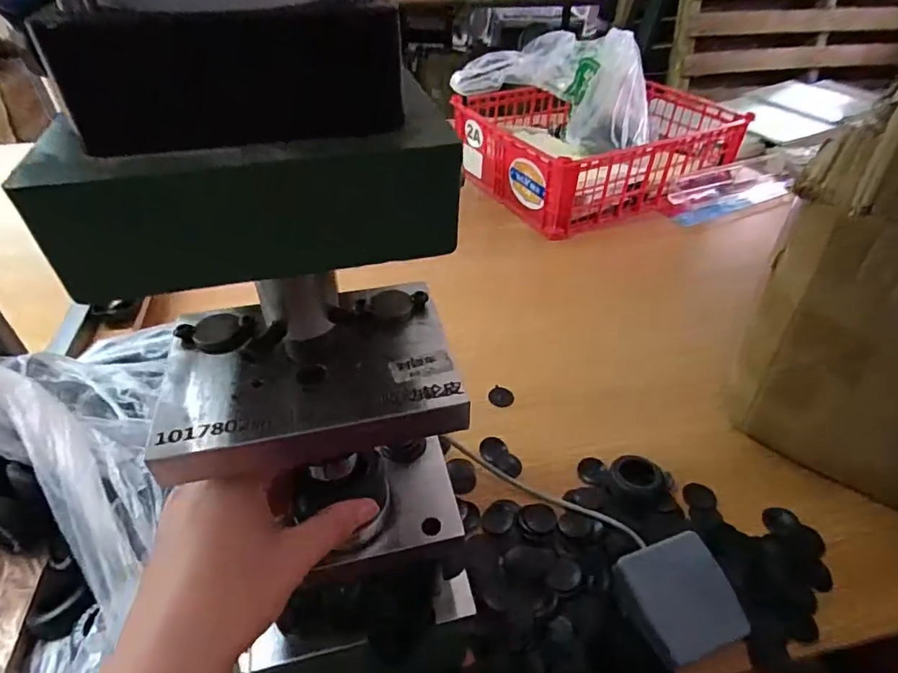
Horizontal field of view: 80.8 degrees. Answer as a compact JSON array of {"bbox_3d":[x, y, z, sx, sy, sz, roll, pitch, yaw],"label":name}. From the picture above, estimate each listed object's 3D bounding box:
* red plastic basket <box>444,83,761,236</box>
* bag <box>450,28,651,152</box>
[{"bbox_3d":[0.270,-0.357,1.001,0.439,0.131,0.343,-17,44,-20],"label":"red plastic basket"},{"bbox_3d":[0.199,-0.457,0.965,0.350,0.142,0.149,22,45,23],"label":"bag"}]

